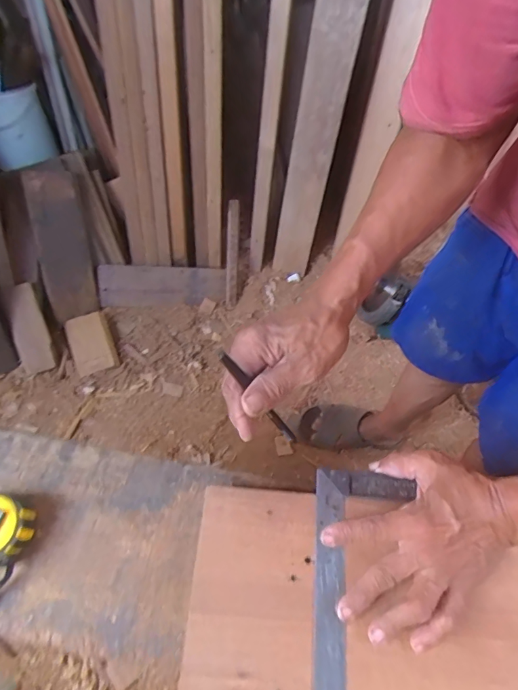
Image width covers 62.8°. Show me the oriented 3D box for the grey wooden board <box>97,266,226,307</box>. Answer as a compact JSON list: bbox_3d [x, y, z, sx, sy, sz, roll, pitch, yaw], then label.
[{"bbox_3d":[-0.277,-0.171,1.241,0.356,0.030,0.112,-2,97,-17],"label":"grey wooden board"}]

